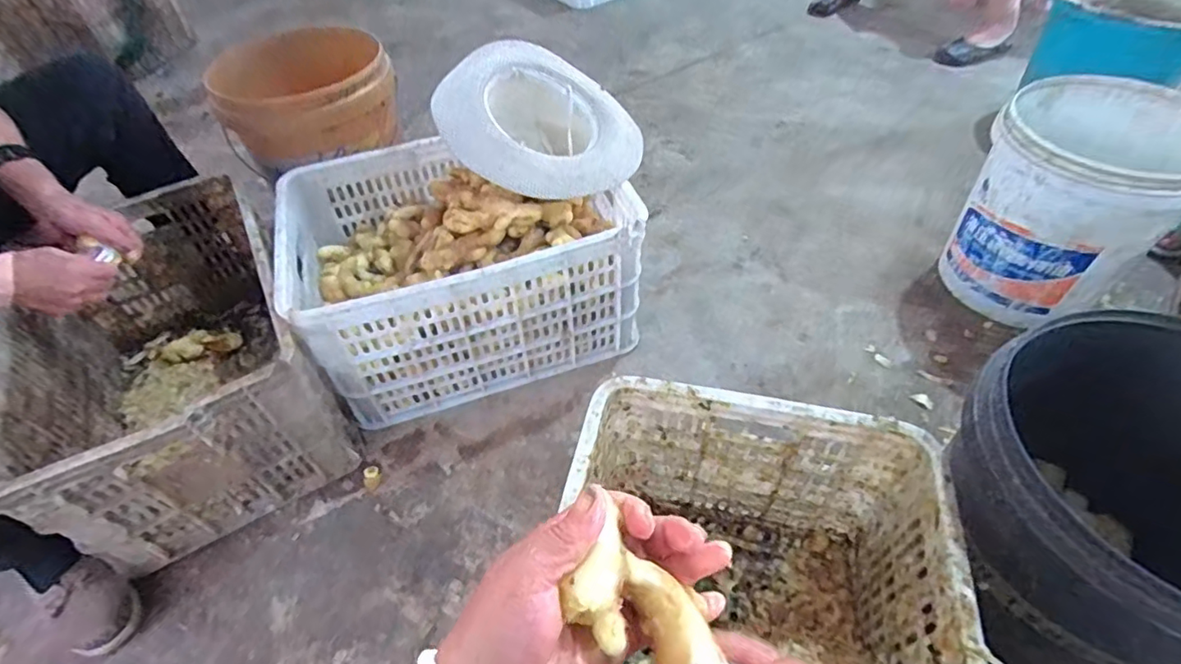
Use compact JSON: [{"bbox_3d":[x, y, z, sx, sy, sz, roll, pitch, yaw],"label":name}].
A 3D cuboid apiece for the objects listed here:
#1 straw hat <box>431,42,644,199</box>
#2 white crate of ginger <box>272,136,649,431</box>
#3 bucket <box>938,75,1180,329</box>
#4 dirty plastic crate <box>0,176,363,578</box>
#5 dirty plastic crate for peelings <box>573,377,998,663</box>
[{"bbox_3d":[-0.083,-0.321,0.943,0.318,0.129,0.287,36,61,2],"label":"straw hat"},{"bbox_3d":[-0.202,-0.113,0.980,0.504,0.291,0.358,-16,50,-8],"label":"white crate of ginger"},{"bbox_3d":[0.795,-0.203,0.958,0.275,0.312,0.275,-38,57,-24],"label":"bucket"},{"bbox_3d":[-0.631,0.039,0.881,0.344,0.285,0.532,-29,54,-18],"label":"dirty plastic crate"},{"bbox_3d":[0.137,0.356,0.554,0.348,0.293,0.513,8,51,11],"label":"dirty plastic crate for peelings"}]

